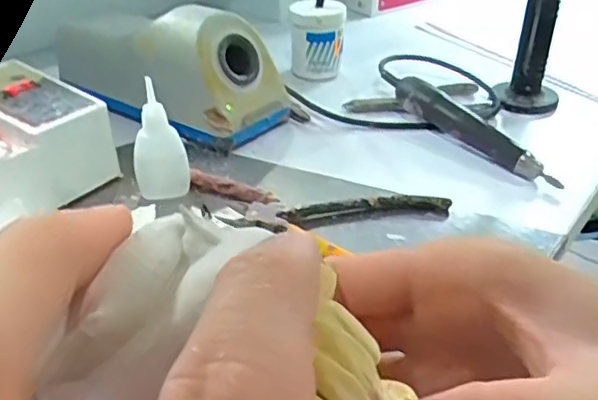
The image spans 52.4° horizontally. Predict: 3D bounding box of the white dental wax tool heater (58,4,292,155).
[{"bbox_3d":[-0.113,-0.125,0.530,0.212,0.084,0.097,24,40,34],"label":"white dental wax tool heater"}]

